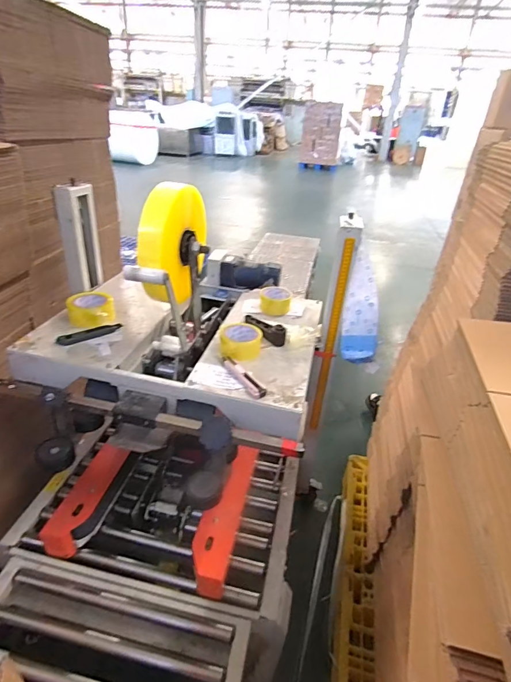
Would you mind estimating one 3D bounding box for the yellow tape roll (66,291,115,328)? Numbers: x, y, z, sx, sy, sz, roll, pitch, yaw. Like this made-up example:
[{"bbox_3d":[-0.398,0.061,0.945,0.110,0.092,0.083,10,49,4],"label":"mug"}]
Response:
[{"bbox_3d":[-0.427,-0.081,1.027,0.114,0.053,0.108,-9,33,-22],"label":"yellow tape roll"}]

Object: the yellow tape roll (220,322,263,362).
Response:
[{"bbox_3d":[-0.037,-0.004,0.980,0.100,0.055,0.107,4,31,-2],"label":"yellow tape roll"}]

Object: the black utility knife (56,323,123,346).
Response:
[{"bbox_3d":[-0.404,-0.019,0.974,0.021,0.023,0.156,29,38,35],"label":"black utility knife"}]

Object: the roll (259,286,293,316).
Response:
[{"bbox_3d":[0.061,-0.120,1.181,0.093,0.060,0.095,4,31,-2],"label":"roll"}]

